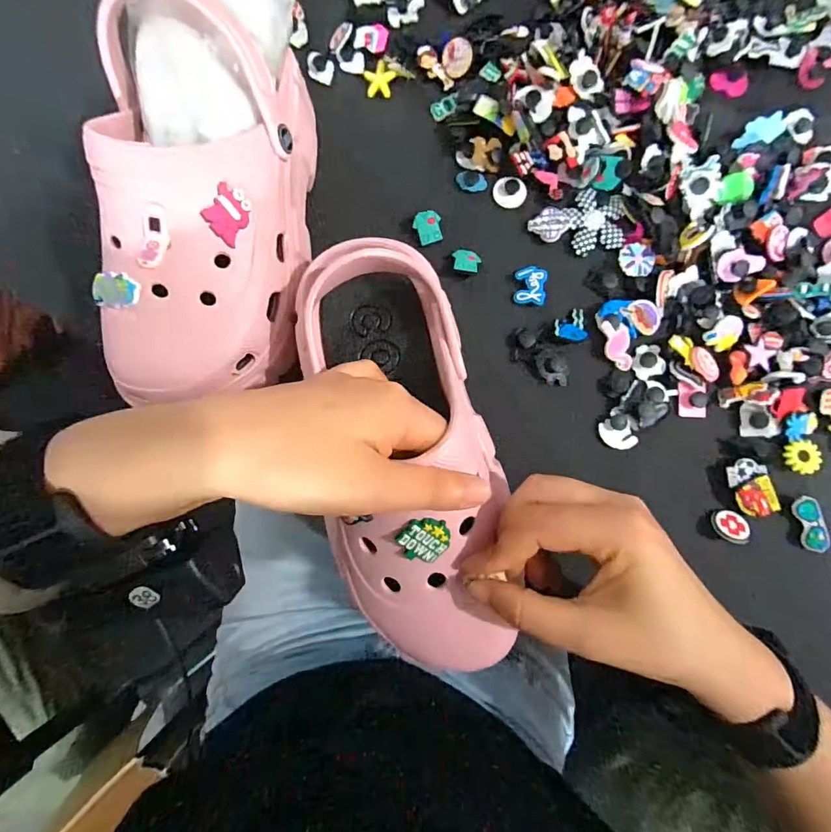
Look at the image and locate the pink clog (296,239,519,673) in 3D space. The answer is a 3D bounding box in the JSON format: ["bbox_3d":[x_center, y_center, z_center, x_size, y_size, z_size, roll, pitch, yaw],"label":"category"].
[{"bbox_3d":[-0.003,0.019,0.243,0.097,0.083,0.229,-11,82,-1],"label":"pink clog"}]

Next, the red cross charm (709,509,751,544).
[{"bbox_3d":[0.217,0.074,0.305,0.024,0.005,0.024,-2,70,6],"label":"red cross charm"}]

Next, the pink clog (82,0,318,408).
[{"bbox_3d":[-0.123,-0.119,0.276,0.101,0.109,0.225,2,83,0],"label":"pink clog"}]

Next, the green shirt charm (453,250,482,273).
[{"bbox_3d":[0.038,-0.114,0.328,0.020,0.004,0.017,12,83,2],"label":"green shirt charm"}]

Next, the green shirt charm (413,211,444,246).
[{"bbox_3d":[0.010,-0.141,0.333,0.021,0.004,0.023,-12,107,-8],"label":"green shirt charm"}]

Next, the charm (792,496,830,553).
[{"bbox_3d":[0.271,0.074,0.304,0.015,0.005,0.036,-17,78,38],"label":"charm"}]

